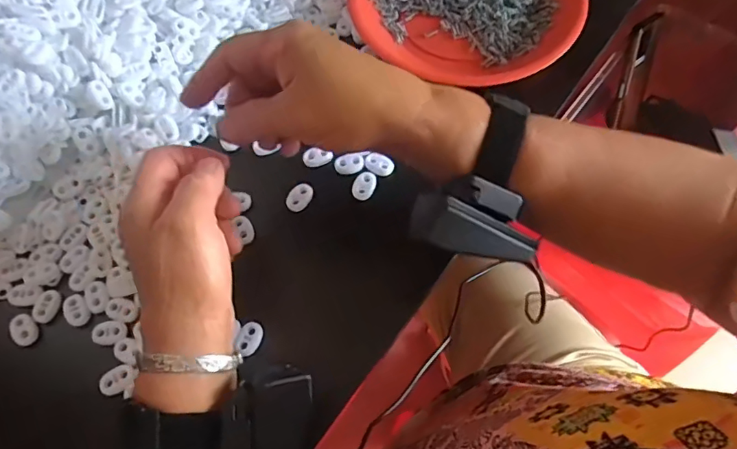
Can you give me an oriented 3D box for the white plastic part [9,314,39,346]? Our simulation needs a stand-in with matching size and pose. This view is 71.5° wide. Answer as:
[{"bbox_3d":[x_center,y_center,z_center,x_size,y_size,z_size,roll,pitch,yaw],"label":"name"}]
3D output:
[{"bbox_3d":[-0.231,0.070,0.345,0.013,0.009,0.021,-24,67,-9],"label":"white plastic part"}]

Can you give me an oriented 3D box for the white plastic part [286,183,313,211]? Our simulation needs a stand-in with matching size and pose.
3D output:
[{"bbox_3d":[-0.051,-0.020,0.381,0.023,0.005,0.016,-37,70,-15],"label":"white plastic part"}]

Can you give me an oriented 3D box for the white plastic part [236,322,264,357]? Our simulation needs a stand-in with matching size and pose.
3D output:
[{"bbox_3d":[-0.079,0.075,0.338,0.014,0.006,0.021,24,68,12],"label":"white plastic part"}]

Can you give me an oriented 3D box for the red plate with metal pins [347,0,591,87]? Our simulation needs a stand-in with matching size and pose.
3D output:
[{"bbox_3d":[0.084,-0.199,0.439,0.189,0.022,0.173,0,65,1],"label":"red plate with metal pins"}]

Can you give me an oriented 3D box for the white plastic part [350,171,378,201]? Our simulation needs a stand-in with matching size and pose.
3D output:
[{"bbox_3d":[-0.003,-0.029,0.384,0.017,0.006,0.022,8,66,5],"label":"white plastic part"}]

